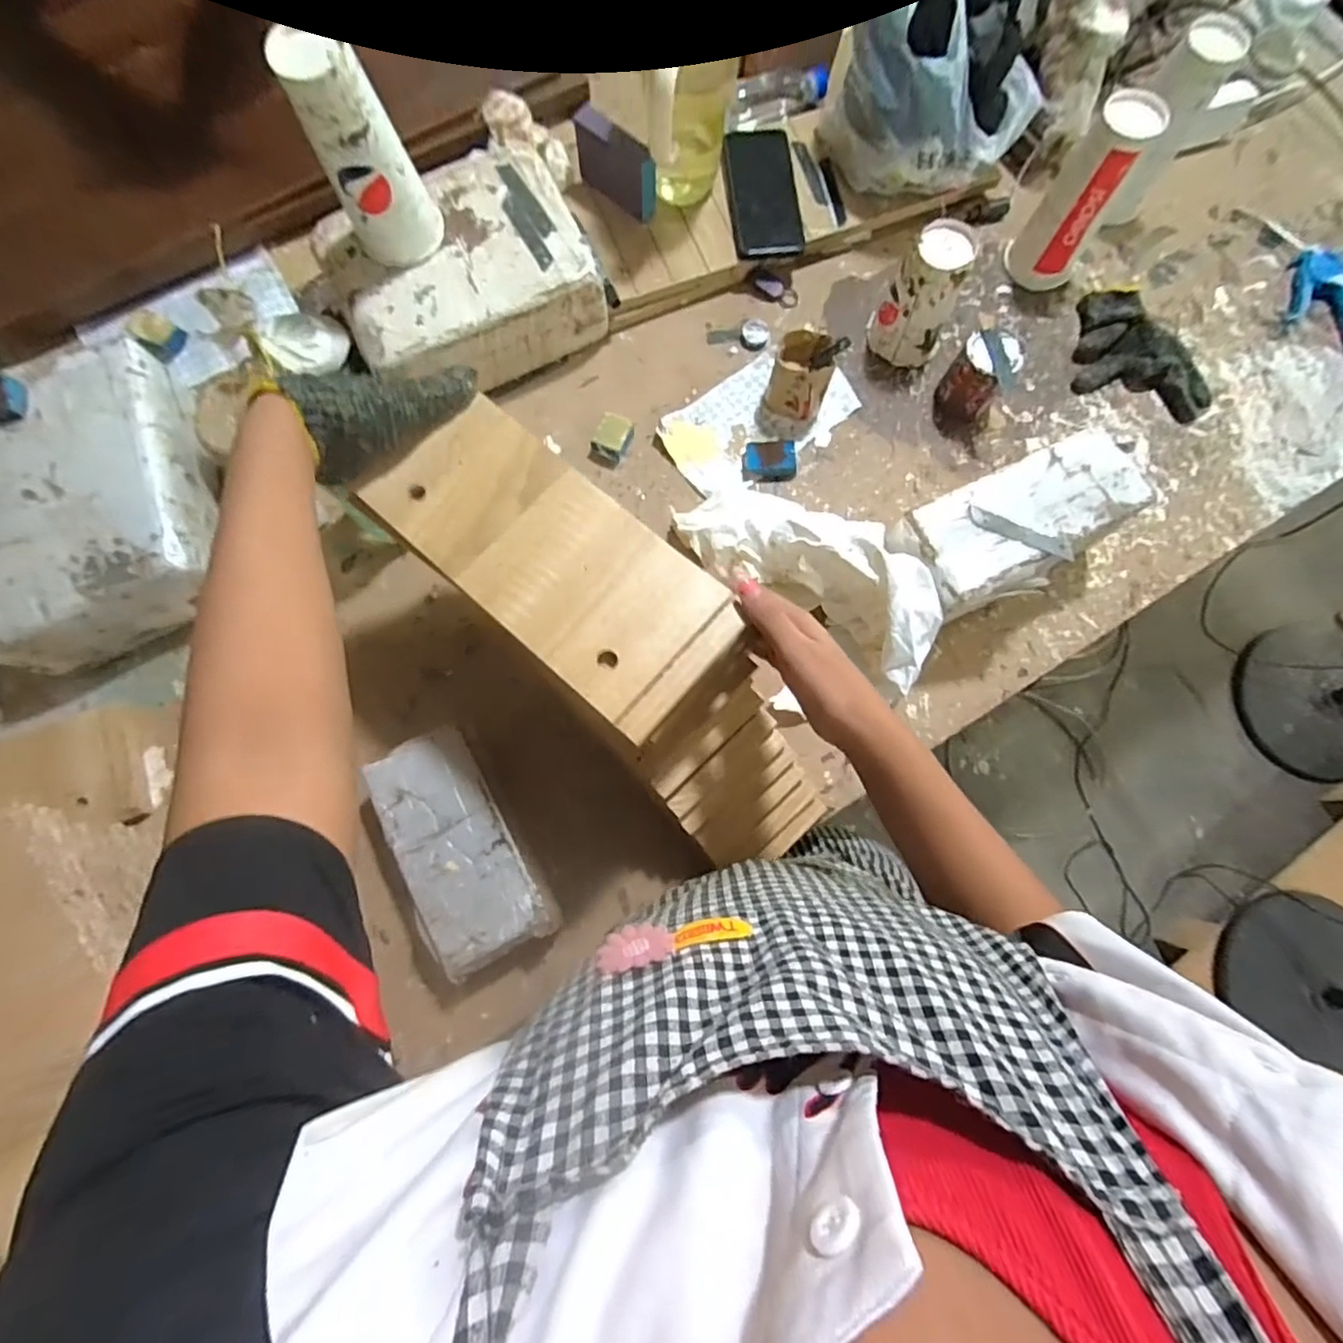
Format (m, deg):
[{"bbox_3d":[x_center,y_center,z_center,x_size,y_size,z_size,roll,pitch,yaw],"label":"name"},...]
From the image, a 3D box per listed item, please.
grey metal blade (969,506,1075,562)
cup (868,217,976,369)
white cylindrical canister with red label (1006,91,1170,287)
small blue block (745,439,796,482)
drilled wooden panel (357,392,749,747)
[{"bbox_3d":[0.319,-0.126,0.561,0.098,0.006,0.022,21,78,1],"label":"grey metal blade"},{"bbox_3d":[0.276,-0.415,0.683,0.072,0.129,0.068,1,78,-3],"label":"cup"},{"bbox_3d":[0.465,-0.532,0.694,0.083,0.175,0.069,33,78,4],"label":"white cylindrical canister with red label"},{"bbox_3d":[0.111,-0.235,0.685,0.055,0.022,0.035,0,78,-3],"label":"small blue block"},{"bbox_3d":[-0.082,-0.081,0.433,0.266,0.011,0.119,41,77,9],"label":"drilled wooden panel"}]

